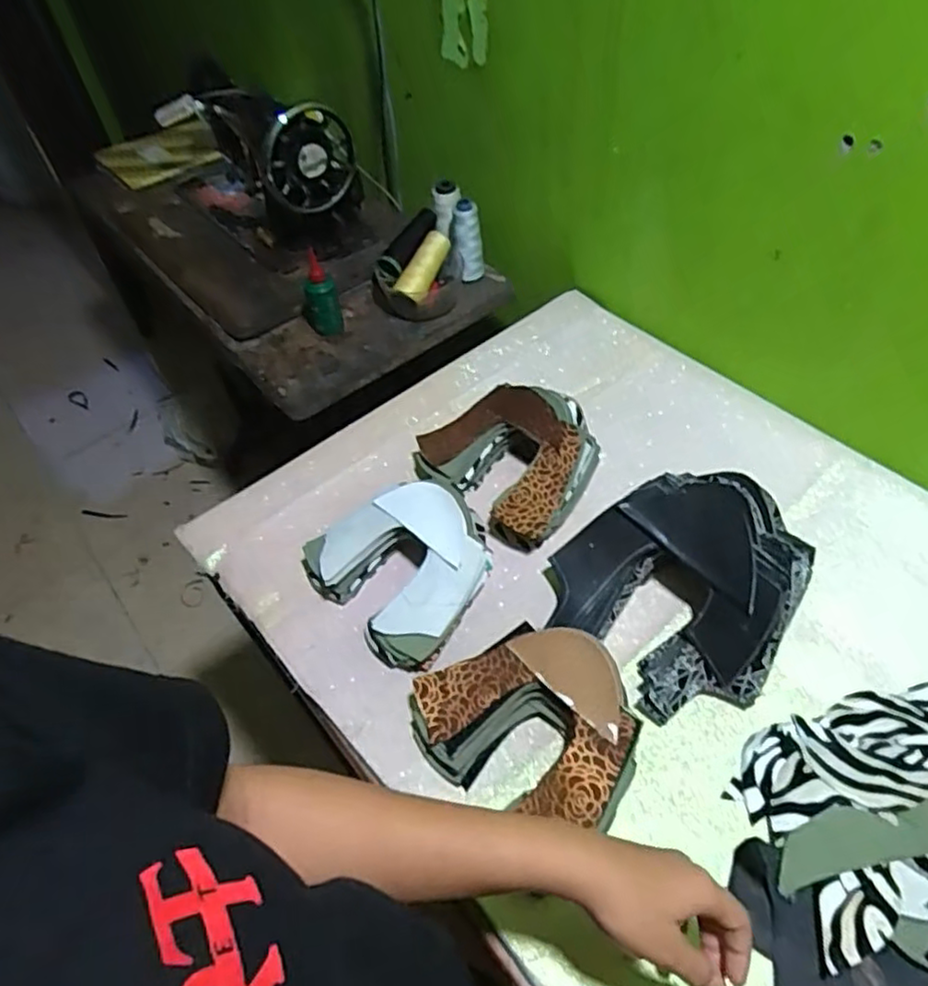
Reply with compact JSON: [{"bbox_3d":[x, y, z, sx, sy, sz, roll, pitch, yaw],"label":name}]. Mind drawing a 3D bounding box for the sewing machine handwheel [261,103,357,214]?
[{"bbox_3d":[-0.218,-0.461,0.924,0.056,0.133,0.128,33,60,27],"label":"sewing machine handwheel"}]

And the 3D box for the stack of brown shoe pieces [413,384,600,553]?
[{"bbox_3d":[0.052,-0.051,0.725,0.180,0.088,0.157,35,61,28],"label":"stack of brown shoe pieces"}]

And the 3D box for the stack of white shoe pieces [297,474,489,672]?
[{"bbox_3d":[-0.050,0.063,0.654,0.160,0.081,0.163,-37,57,-23],"label":"stack of white shoe pieces"}]

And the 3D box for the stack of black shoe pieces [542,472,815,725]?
[{"bbox_3d":[0.199,0.069,0.609,0.205,0.092,0.222,36,62,28],"label":"stack of black shoe pieces"}]

